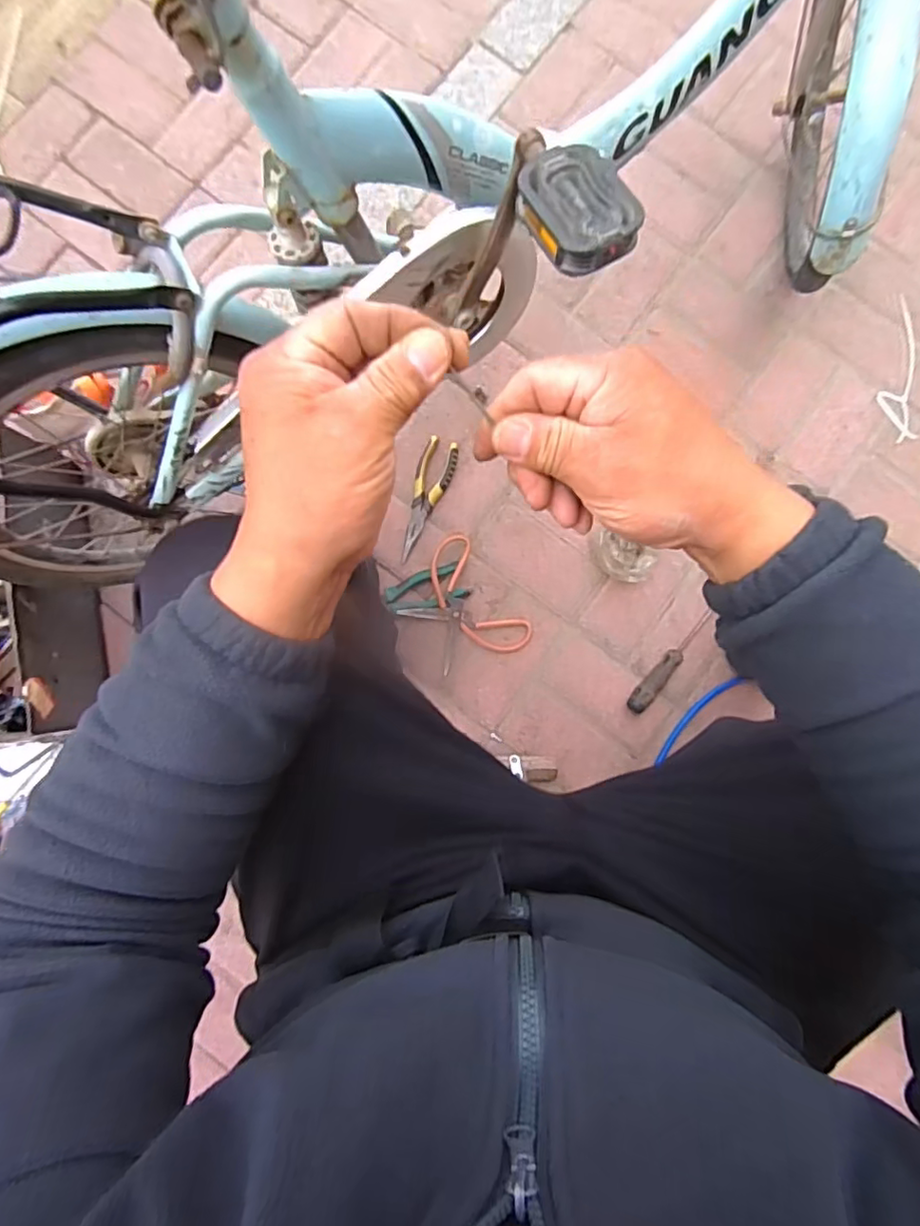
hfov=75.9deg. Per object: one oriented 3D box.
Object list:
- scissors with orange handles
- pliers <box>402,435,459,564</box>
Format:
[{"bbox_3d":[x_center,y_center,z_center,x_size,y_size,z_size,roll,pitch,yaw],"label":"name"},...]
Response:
[{"bbox_3d":[0.000,-0.003,0.890,0.146,0.032,0.196,-37,88,-3],"label":"scissors with orange handles"},{"bbox_3d":[-0.056,-0.174,0.907,0.052,0.022,0.191,22,87,0],"label":"pliers"}]

